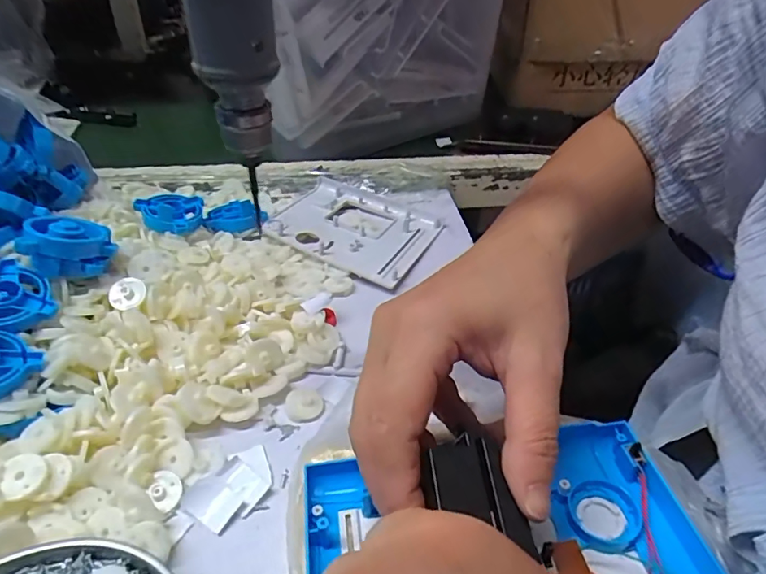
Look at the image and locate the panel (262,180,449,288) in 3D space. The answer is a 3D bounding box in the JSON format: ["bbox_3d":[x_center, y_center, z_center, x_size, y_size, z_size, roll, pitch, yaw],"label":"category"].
[{"bbox_3d":[-0.029,-0.059,0.477,0.153,0.009,0.115,21,41,23],"label":"panel"}]

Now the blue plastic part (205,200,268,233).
[{"bbox_3d":[-0.137,-0.065,0.467,0.049,0.014,0.043,-22,43,-28],"label":"blue plastic part"}]

